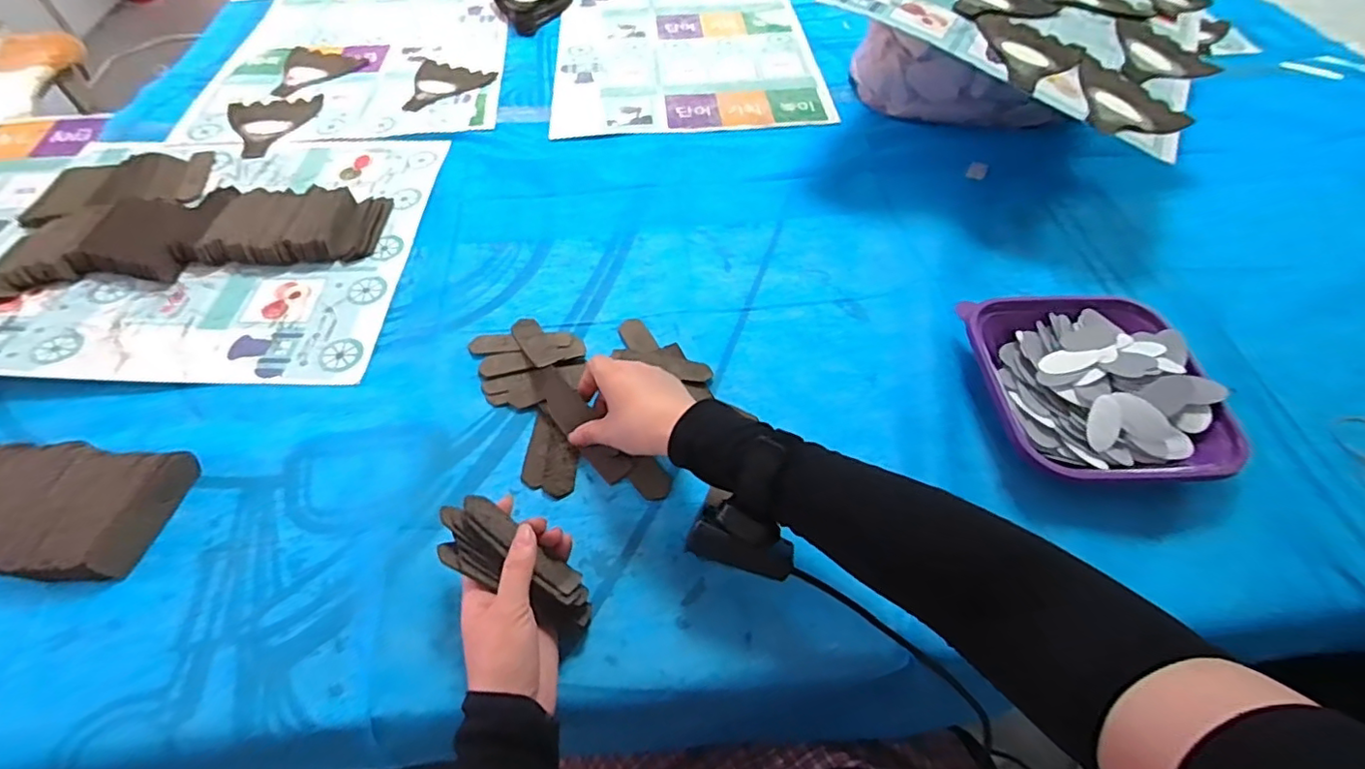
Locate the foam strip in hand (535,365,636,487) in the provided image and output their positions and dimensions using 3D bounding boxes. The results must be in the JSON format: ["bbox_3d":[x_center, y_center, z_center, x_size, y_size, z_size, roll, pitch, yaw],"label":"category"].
[{"bbox_3d":[-0.086,0.033,0.498,0.031,0.009,0.116,-42,78,7],"label":"foam strip in hand"}]

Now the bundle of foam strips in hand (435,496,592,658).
[{"bbox_3d":[-0.111,0.126,0.399,0.125,0.031,0.047,40,61,-5],"label":"bundle of foam strips in hand"}]

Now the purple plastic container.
[{"bbox_3d":[0.351,-0.002,0.505,0.174,0.042,0.192,-8,56,-6],"label":"purple plastic container"}]

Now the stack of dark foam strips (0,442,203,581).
[{"bbox_3d":[-0.556,0.095,0.451,0.312,0.025,0.110,-1,56,-2],"label":"stack of dark foam strips"}]

